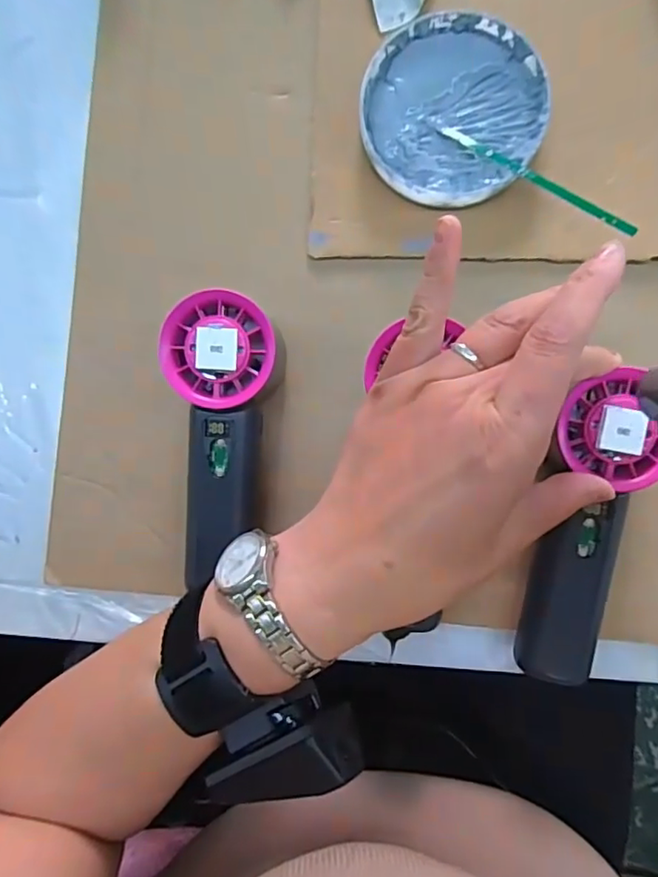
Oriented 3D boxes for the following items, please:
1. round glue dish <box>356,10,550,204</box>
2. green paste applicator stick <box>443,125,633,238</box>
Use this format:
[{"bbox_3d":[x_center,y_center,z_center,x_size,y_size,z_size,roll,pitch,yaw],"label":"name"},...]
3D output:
[{"bbox_3d":[0.068,-0.179,0.322,0.097,0.019,0.101,0,88,4],"label":"round glue dish"},{"bbox_3d":[0.107,-0.139,0.306,0.111,0.008,0.007,42,91,22],"label":"green paste applicator stick"}]

